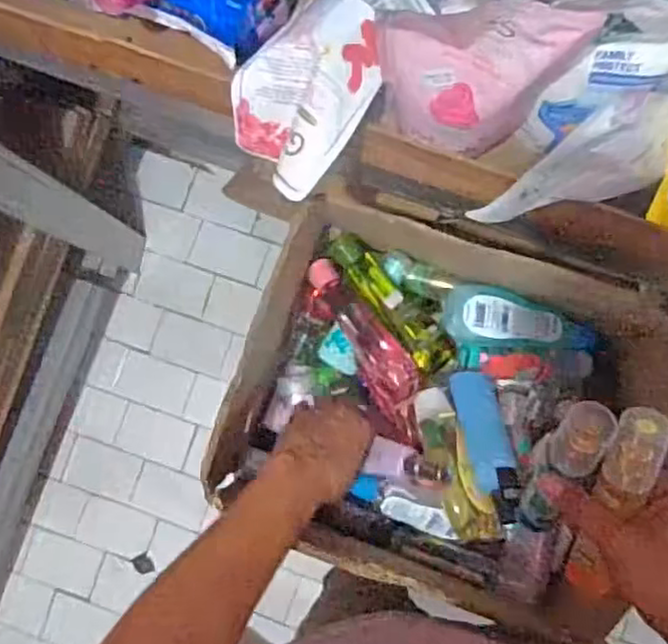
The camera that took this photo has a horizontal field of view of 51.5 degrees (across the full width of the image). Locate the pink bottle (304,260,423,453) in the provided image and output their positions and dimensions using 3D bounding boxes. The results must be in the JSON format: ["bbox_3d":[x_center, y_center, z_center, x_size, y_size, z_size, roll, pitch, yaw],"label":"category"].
[{"bbox_3d":[0.036,0.029,0.693,0.056,0.061,0.205,-32,72,0],"label":"pink bottle"}]

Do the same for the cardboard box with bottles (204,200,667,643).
[{"bbox_3d":[0.100,0.079,0.670,0.355,0.204,0.314,24,86,5],"label":"cardboard box with bottles"}]

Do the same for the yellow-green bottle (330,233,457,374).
[{"bbox_3d":[0.058,-0.019,0.703,0.041,0.048,0.164,-38,84,-1],"label":"yellow-green bottle"}]

